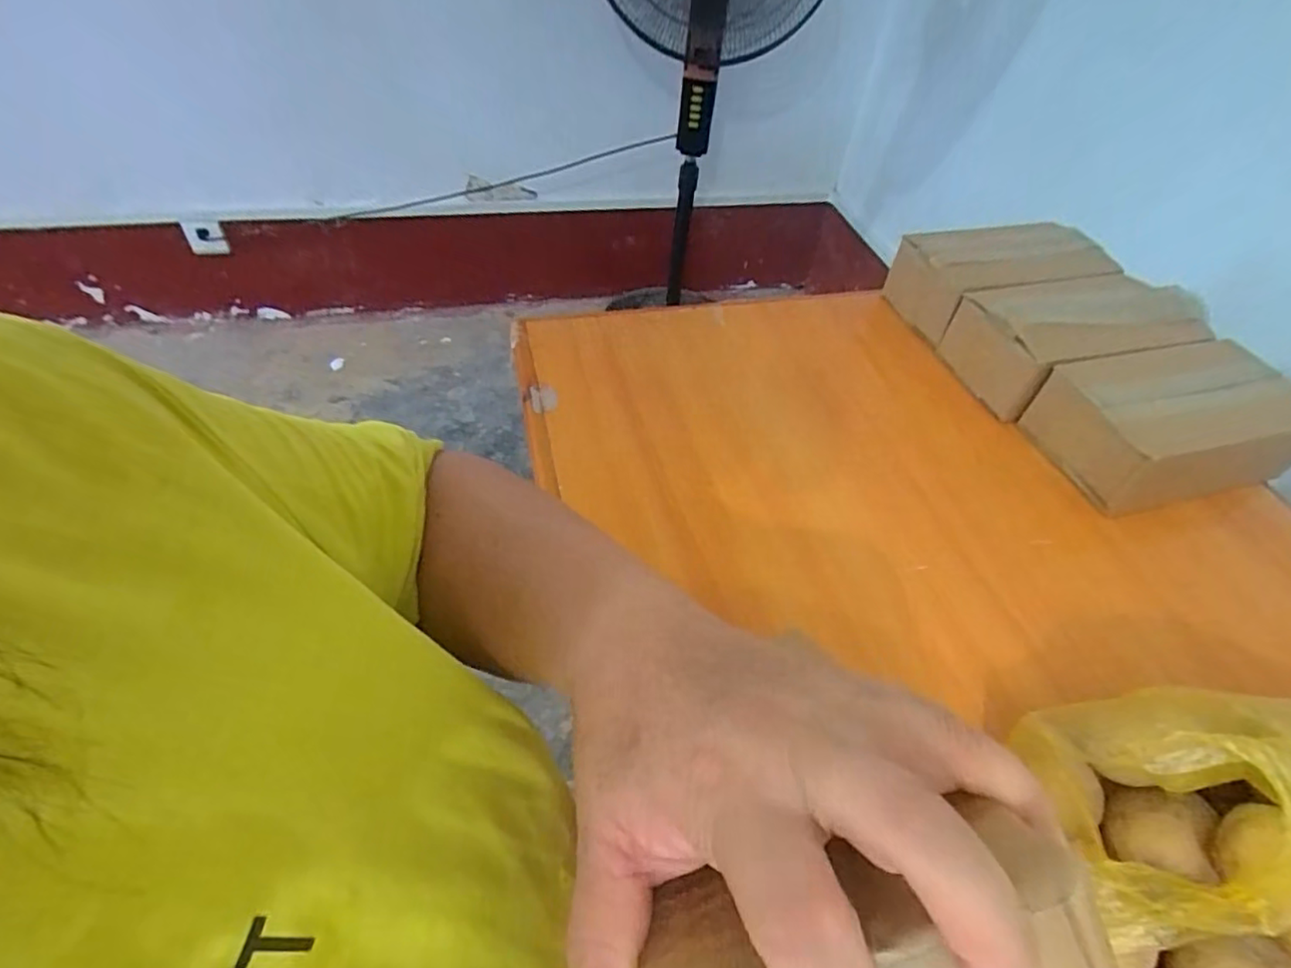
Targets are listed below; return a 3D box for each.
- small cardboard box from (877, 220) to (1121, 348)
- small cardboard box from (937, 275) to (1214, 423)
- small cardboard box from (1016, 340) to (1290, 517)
[{"bbox_3d":[0.376,-0.225,0.684,0.221,0.080,0.125,-9,48,-14],"label":"small cardboard box"},{"bbox_3d":[0.422,-0.147,0.622,0.217,0.076,0.130,-10,48,-14],"label":"small cardboard box"},{"bbox_3d":[0.450,-0.055,0.538,0.193,0.070,0.120,-8,48,-13],"label":"small cardboard box"}]

